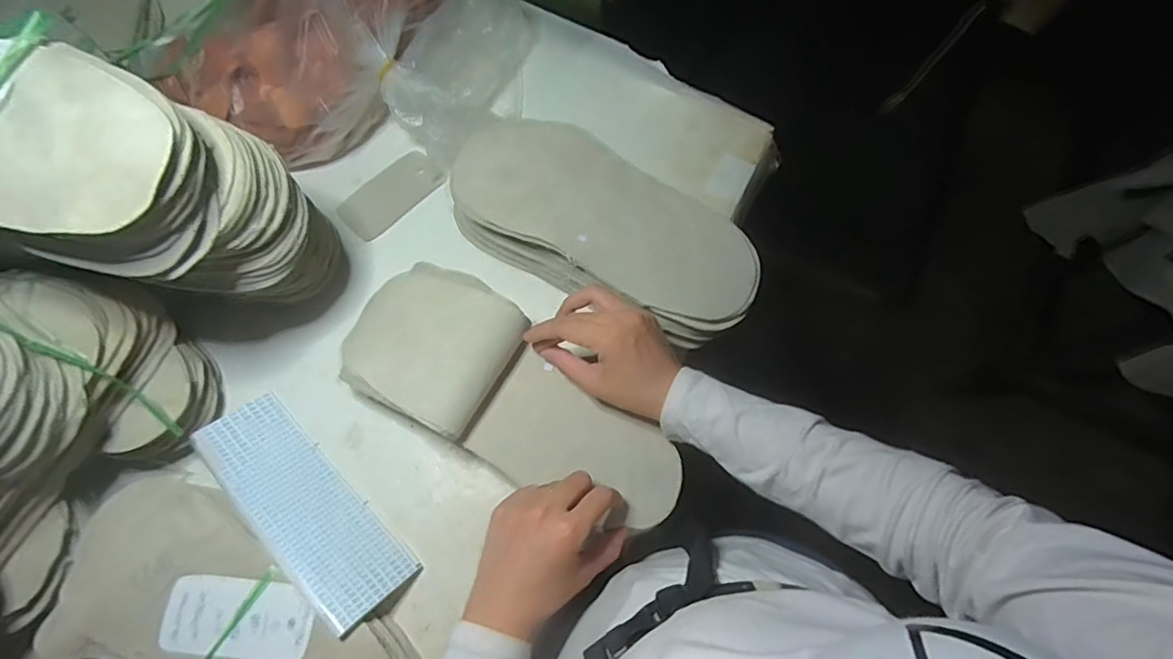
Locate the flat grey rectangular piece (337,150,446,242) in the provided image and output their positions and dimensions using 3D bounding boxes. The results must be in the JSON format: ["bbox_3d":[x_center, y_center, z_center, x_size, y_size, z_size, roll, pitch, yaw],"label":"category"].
[{"bbox_3d":[-0.191,-0.133,0.547,0.100,0.007,0.049,-42,86,-11],"label":"flat grey rectangular piece"}]

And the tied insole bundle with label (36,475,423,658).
[{"bbox_3d":[-0.254,0.215,0.405,0.272,0.040,0.125,28,75,8],"label":"tied insole bundle with label"}]

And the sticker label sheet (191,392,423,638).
[{"bbox_3d":[-0.224,0.138,0.444,0.197,0.008,0.073,42,49,13],"label":"sticker label sheet"}]

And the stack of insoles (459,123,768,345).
[{"bbox_3d":[0.015,-0.089,0.500,0.277,0.058,0.129,28,75,8],"label":"stack of insoles"}]

